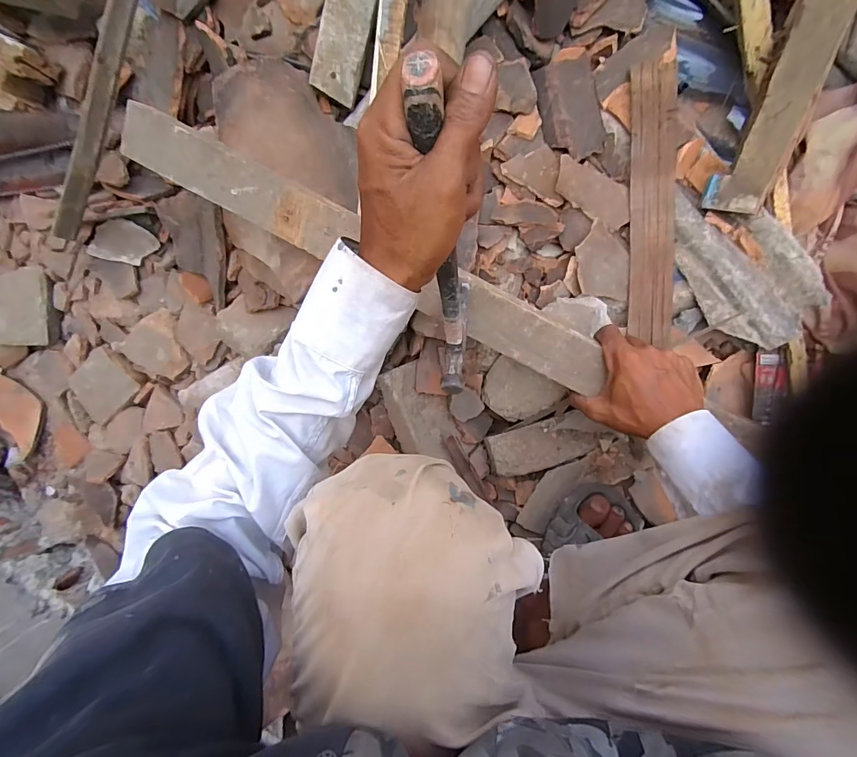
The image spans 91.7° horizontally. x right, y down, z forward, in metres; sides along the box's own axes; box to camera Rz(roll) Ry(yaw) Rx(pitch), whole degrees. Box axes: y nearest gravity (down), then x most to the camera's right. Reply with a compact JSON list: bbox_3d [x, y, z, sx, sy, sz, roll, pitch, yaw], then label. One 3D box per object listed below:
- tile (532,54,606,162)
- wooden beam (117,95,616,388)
[{"bbox_3d":[0.187,-0.349,0.539,0.073,0.015,0.123,-17,93,4],"label":"tile"},{"bbox_3d":[-0.067,-0.138,0.456,0.573,0.034,0.059,27,95,0],"label":"wooden beam"}]

